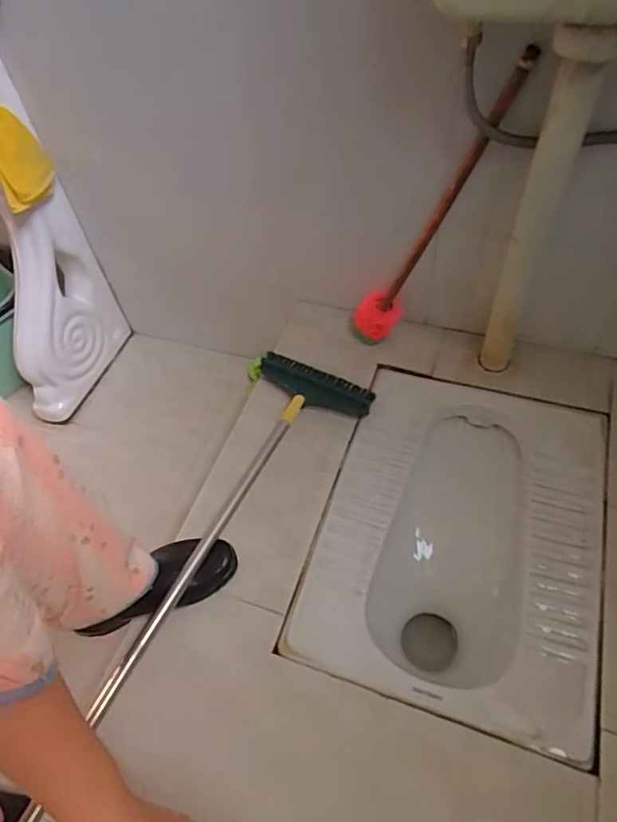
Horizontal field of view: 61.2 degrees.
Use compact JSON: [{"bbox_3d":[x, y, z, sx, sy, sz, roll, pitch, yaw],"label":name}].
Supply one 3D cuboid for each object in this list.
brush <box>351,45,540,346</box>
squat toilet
[{"bbox_3d":[0.191,-0.302,0.841,0.108,0.498,0.083,11,51,-16],"label":"brush"},{"bbox_3d":[0.236,0.216,0.855,0.392,0.180,0.523,14,57,15],"label":"squat toilet"}]

